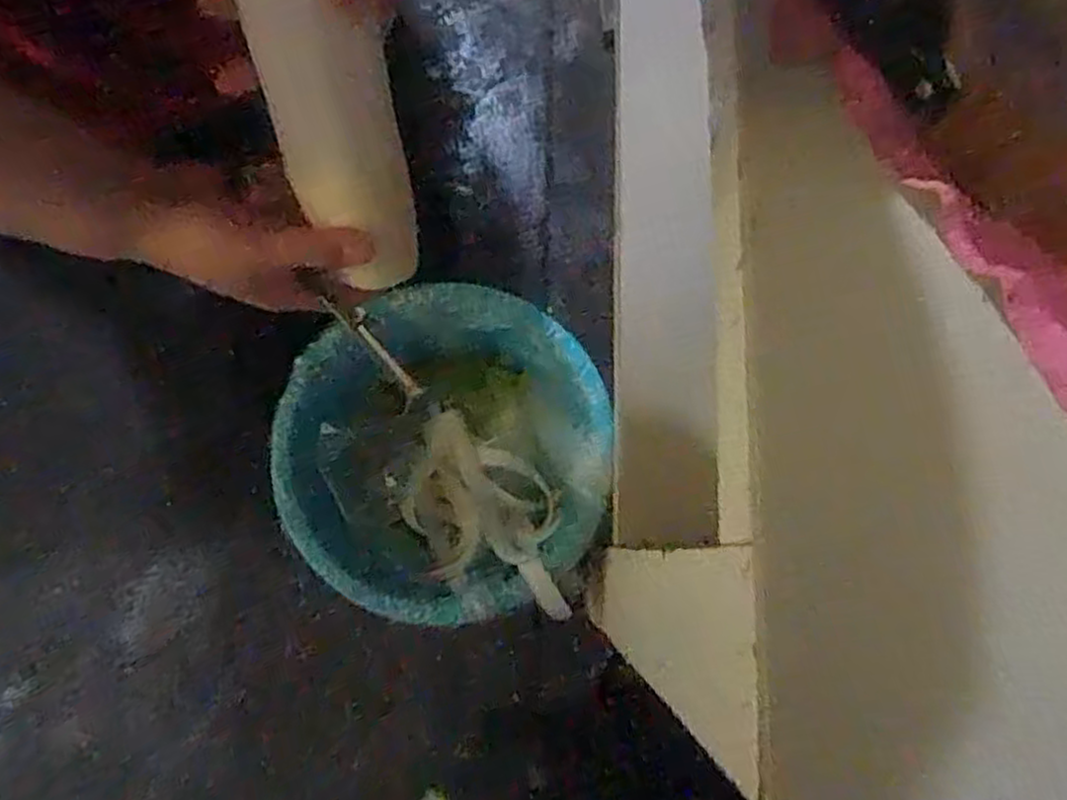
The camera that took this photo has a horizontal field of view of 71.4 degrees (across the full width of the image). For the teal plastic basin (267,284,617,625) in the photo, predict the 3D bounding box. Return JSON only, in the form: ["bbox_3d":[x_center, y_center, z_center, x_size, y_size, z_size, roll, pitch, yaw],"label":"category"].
[{"bbox_3d":[-0.081,0.059,0.722,0.300,0.110,0.284,0,79,0],"label":"teal plastic basin"}]

